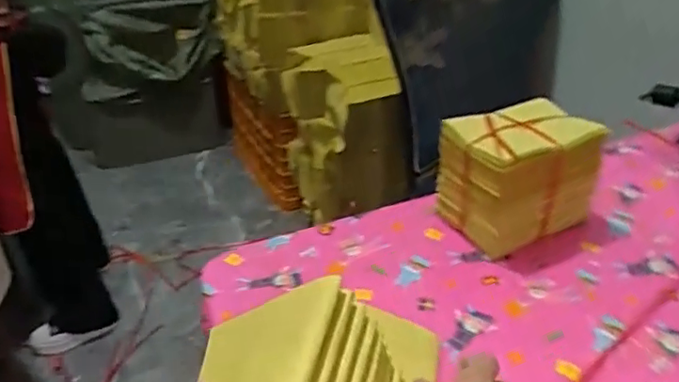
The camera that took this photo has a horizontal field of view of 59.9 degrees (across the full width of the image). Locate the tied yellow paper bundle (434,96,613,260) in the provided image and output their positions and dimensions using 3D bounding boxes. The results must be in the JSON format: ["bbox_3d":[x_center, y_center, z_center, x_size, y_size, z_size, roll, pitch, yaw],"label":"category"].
[{"bbox_3d":[0.219,-0.020,0.743,0.163,0.150,0.128,-17,36,-22],"label":"tied yellow paper bundle"}]

